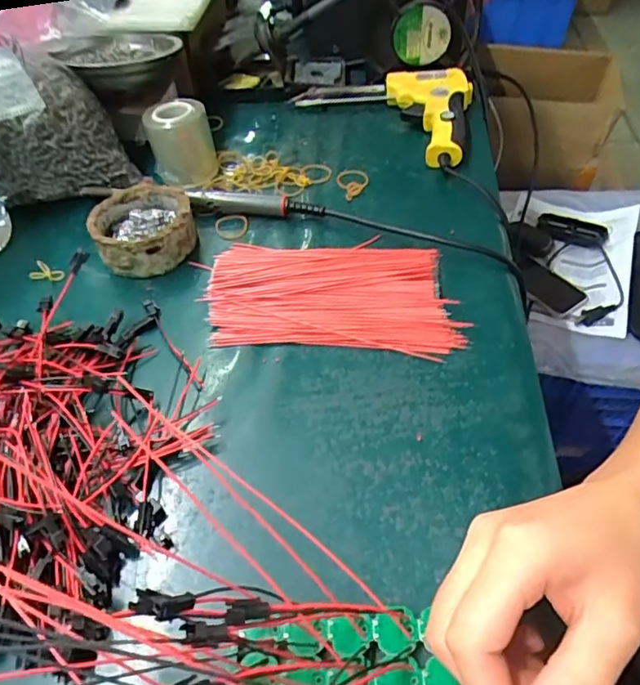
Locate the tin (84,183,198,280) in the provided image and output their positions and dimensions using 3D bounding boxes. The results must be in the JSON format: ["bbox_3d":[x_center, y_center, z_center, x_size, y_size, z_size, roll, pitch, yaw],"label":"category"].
[{"bbox_3d":[-0.150,-0.096,0.463,0.080,0.038,0.082,-2,49,2],"label":"tin"}]

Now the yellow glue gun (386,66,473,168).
[{"bbox_3d":[0.112,-0.233,0.563,0.088,0.036,0.159,4,50,7],"label":"yellow glue gun"}]

